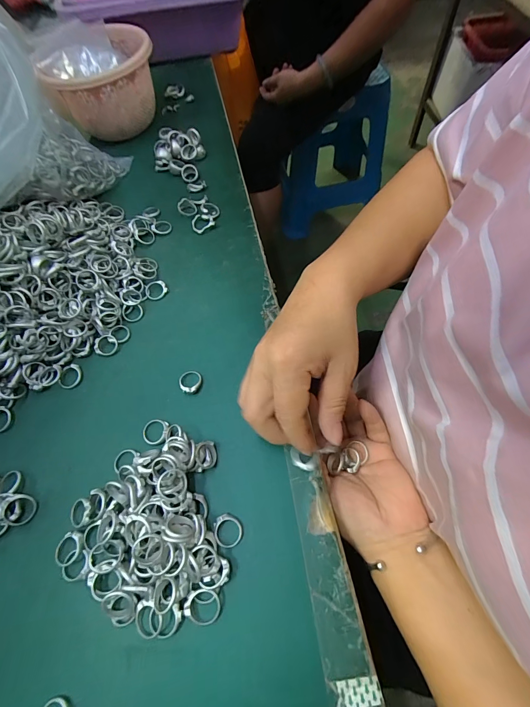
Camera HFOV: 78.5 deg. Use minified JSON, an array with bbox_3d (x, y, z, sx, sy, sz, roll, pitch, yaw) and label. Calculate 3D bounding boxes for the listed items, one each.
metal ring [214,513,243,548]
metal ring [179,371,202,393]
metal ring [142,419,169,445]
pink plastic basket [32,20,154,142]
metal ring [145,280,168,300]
[{"bbox_3d":[-0.026,0.125,0.229,0.019,0.005,0.021,-22,63,-7],"label":"metal ring"},{"bbox_3d":[-0.066,0.025,0.285,0.020,0.005,0.022,-2,63,4],"label":"metal ring"},{"bbox_3d":[-0.090,0.063,0.266,0.023,0.008,0.021,-2,63,4],"label":"metal ring"},{"bbox_3d":[-0.219,-0.367,0.450,0.144,0.090,0.140,-14,63,-2],"label":"pink plastic basket"},{"bbox_3d":[-0.113,-0.066,0.335,0.022,0.007,0.020,-2,63,4],"label":"metal ring"}]

